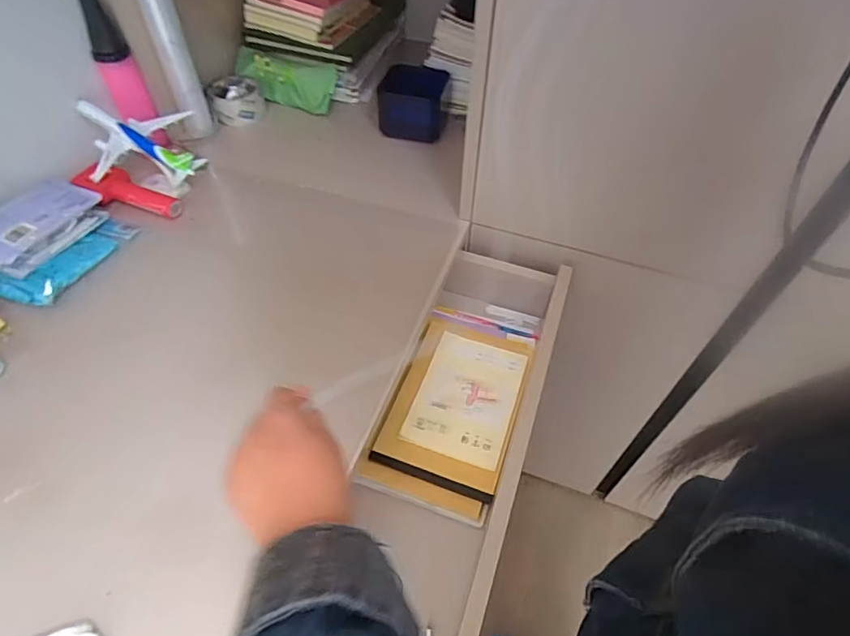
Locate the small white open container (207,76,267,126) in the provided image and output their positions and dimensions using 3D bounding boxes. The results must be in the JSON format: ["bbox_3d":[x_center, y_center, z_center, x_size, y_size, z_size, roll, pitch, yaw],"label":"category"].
[{"bbox_3d":[-0.328,-0.381,0.882,0.090,0.051,0.077,-14,52,-12],"label":"small white open container"}]

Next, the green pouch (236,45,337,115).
[{"bbox_3d":[-0.252,-0.427,0.905,0.187,0.087,0.048,16,52,12],"label":"green pouch"}]

